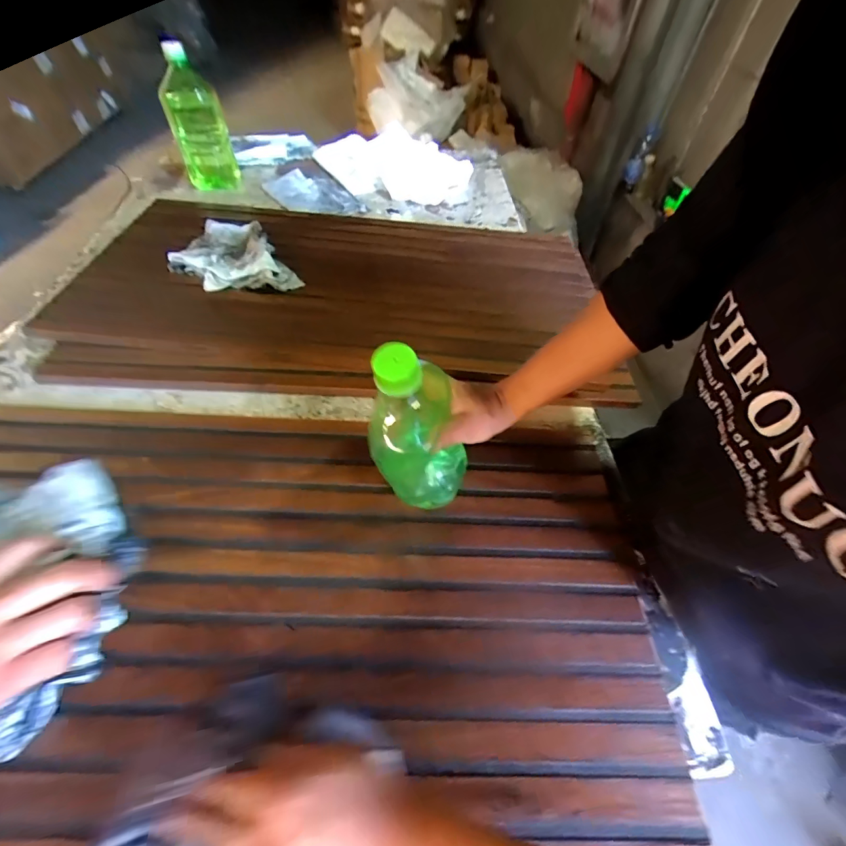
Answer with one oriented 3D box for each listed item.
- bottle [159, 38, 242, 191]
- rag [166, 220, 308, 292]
[{"bbox_3d":[-0.413,-0.549,0.723,0.094,0.224,0.097,-18,59,-14],"label":"bottle"},{"bbox_3d":[-0.295,-0.250,0.593,0.146,0.031,0.190,-29,60,-21],"label":"rag"}]

